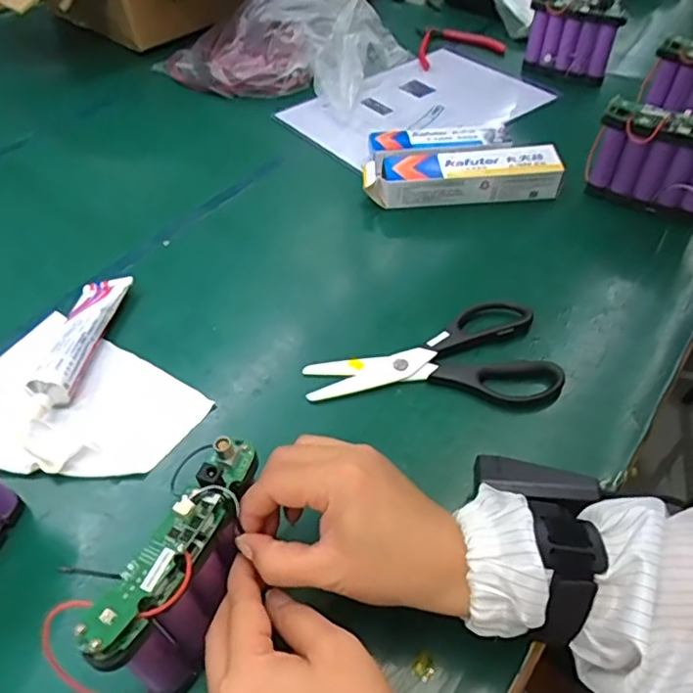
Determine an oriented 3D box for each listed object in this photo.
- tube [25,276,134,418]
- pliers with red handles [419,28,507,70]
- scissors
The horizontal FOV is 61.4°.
[{"bbox_3d":[-0.221,-0.006,0.473,0.041,0.029,0.152,3,47,5],"label":"tube"},{"bbox_3d":[0.162,-0.446,0.859,0.127,0.025,0.099,-7,47,-5],"label":"pliers with red handles"},{"bbox_3d":[0.067,0.004,0.459,0.188,0.012,0.102,0,47,3],"label":"scissors"}]

